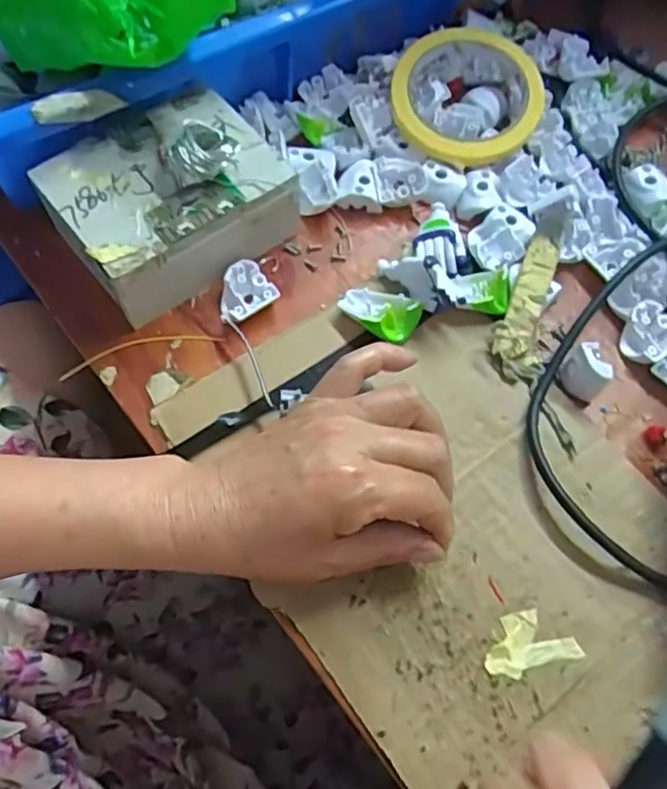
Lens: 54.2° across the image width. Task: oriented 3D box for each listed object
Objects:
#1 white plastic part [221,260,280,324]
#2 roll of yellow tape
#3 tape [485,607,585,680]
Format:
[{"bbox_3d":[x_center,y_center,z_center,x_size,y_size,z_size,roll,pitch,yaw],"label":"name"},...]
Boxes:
[{"bbox_3d":[-0.054,-0.059,0.382,0.034,0.016,0.030,-31,69,-18],"label":"white plastic part"},{"bbox_3d":[0.089,-0.196,0.435,0.100,0.026,0.100,-1,83,6],"label":"roll of yellow tape"},{"bbox_3d":[0.092,0.117,0.308,0.045,0.004,0.027,-14,65,-11],"label":"tape"}]

